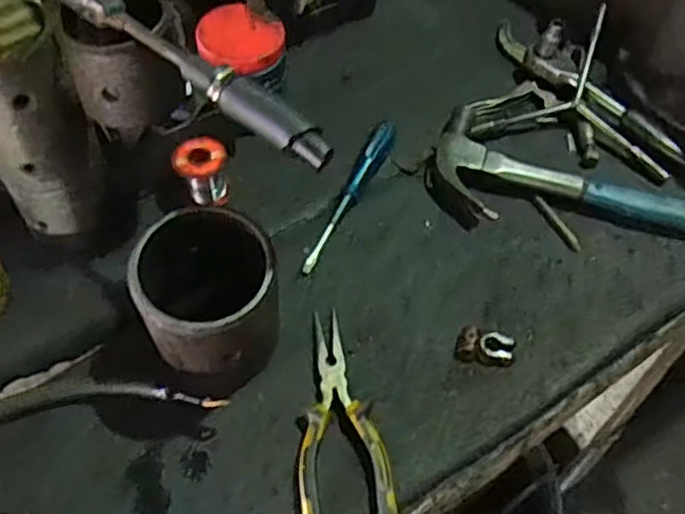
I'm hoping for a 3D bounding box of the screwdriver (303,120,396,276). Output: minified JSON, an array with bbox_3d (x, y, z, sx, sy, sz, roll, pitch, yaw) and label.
[{"bbox_3d":[0.007,-0.061,0.694,0.025,0.021,0.186,24,71,15],"label":"screwdriver"}]

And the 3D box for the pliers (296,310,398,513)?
[{"bbox_3d":[-0.006,0.137,0.584,0.077,0.015,0.188,-6,55,-5],"label":"pliers"}]

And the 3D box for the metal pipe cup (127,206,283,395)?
[{"bbox_3d":[-0.113,0.029,0.575,0.109,0.144,0.133,-12,56,-9],"label":"metal pipe cup"}]

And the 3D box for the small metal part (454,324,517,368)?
[{"bbox_3d":[0.132,0.082,0.619,0.054,0.024,0.028,7,55,4],"label":"small metal part"}]

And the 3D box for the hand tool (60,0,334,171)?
[{"bbox_3d":[-0.110,-0.137,0.480,0.246,0.039,0.030,31,60,19],"label":"hand tool"}]

